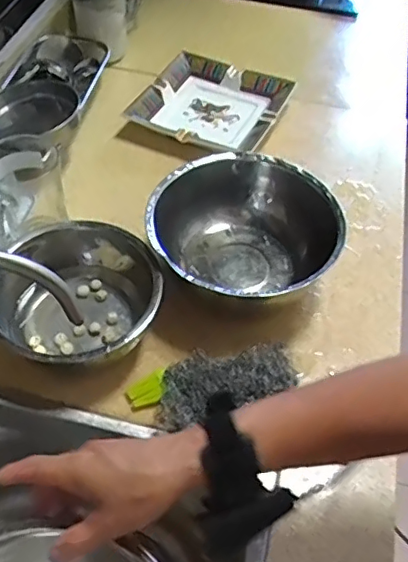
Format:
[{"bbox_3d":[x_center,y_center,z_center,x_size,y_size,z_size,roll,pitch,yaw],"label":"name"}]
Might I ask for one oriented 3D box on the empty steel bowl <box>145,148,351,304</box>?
[{"bbox_3d":[0.043,-0.047,0.629,0.196,0.083,0.194,-13,53,-14],"label":"empty steel bowl"}]

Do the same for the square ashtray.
[{"bbox_3d":[0.014,-0.253,0.816,0.189,0.036,0.181,23,54,14],"label":"square ashtray"}]

